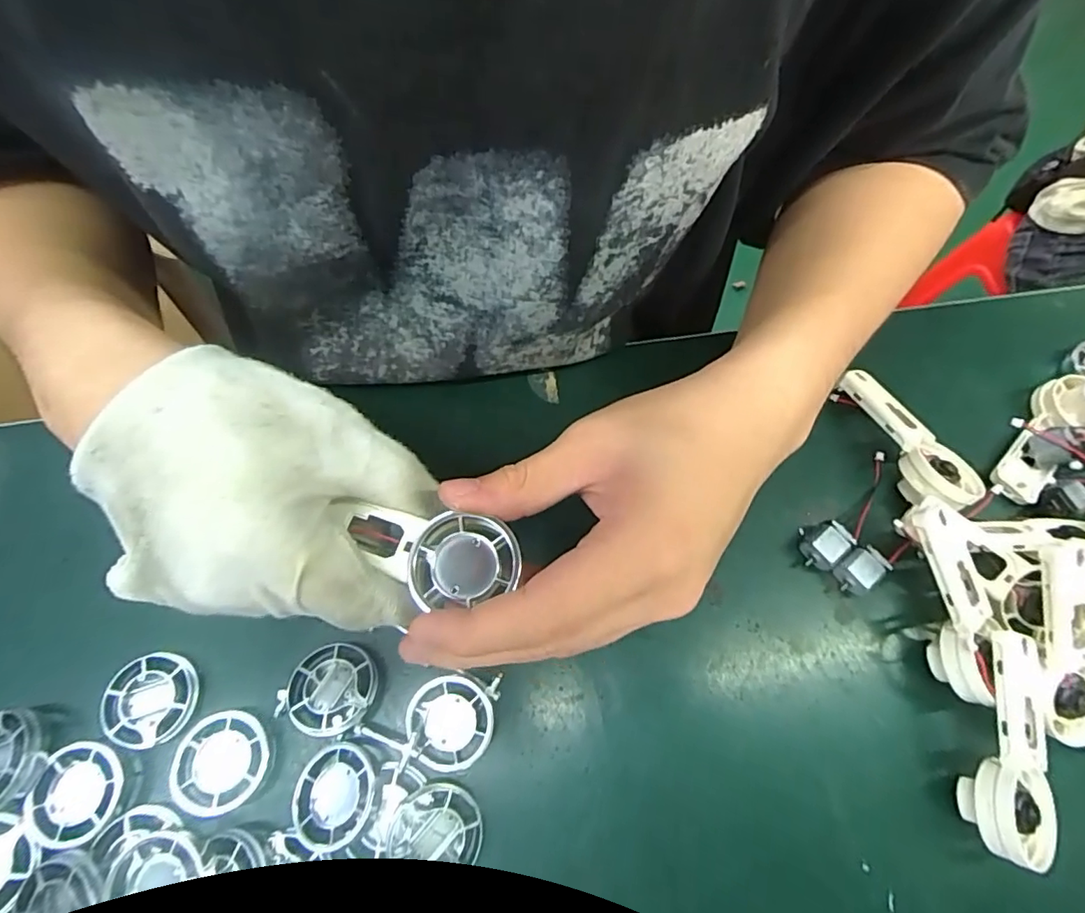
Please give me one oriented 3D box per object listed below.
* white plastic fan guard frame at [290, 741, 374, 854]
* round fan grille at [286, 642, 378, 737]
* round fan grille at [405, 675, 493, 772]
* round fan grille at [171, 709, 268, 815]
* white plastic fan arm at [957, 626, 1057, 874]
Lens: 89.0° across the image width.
[{"bbox_3d":[-0.088,0.143,0.232,0.034,0.008,0.038,8,68,1],"label":"white plastic fan guard frame"},{"bbox_3d":[-0.095,0.105,0.252,0.038,0.019,0.039,1,68,-2],"label":"round fan grille"},{"bbox_3d":[-0.041,0.118,0.246,0.035,0.005,0.038,1,68,-2],"label":"round fan grille"},{"bbox_3d":[-0.139,0.133,0.241,0.037,0.012,0.038,1,68,-2],"label":"round fan grille"},{"bbox_3d":[0.208,0.128,0.247,0.034,0.032,0.090,15,69,4],"label":"white plastic fan arm"}]

